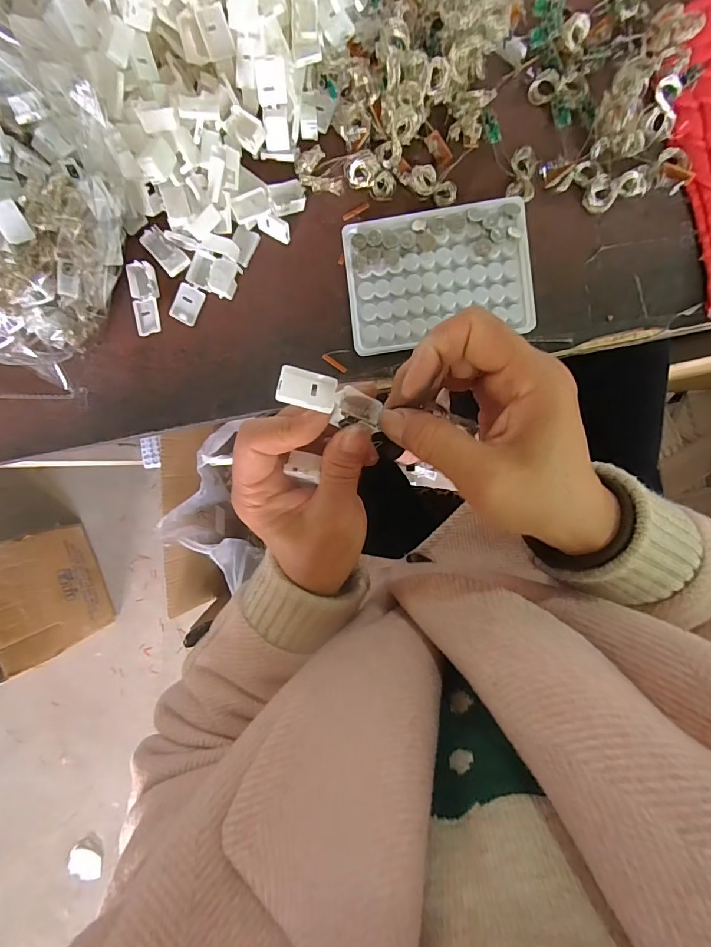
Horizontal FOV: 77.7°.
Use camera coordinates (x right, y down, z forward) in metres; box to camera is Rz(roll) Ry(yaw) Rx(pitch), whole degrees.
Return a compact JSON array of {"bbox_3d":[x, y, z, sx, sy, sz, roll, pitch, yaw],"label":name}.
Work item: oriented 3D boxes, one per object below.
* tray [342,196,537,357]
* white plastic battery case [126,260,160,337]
[{"bbox_3d":[0.060,-0.143,0.326,0.129,0.021,0.092,-7,92,5],"label":"tray"},{"bbox_3d":[-0.168,-0.139,0.351,0.021,0.014,0.055,-5,92,5],"label":"white plastic battery case"}]

